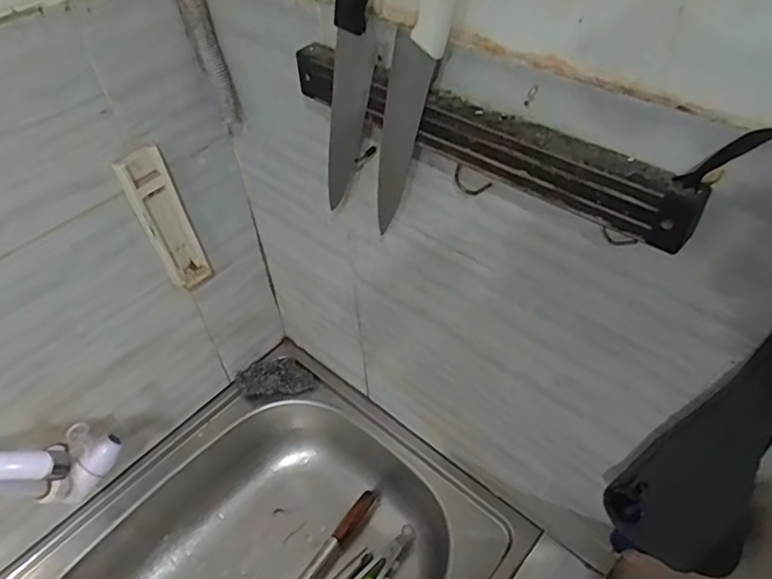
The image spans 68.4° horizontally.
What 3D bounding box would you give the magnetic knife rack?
[{"bbox_3d":[0.058,-0.116,0.412,0.328,0.043,0.022,32,56,29],"label":"magnetic knife rack"}]

